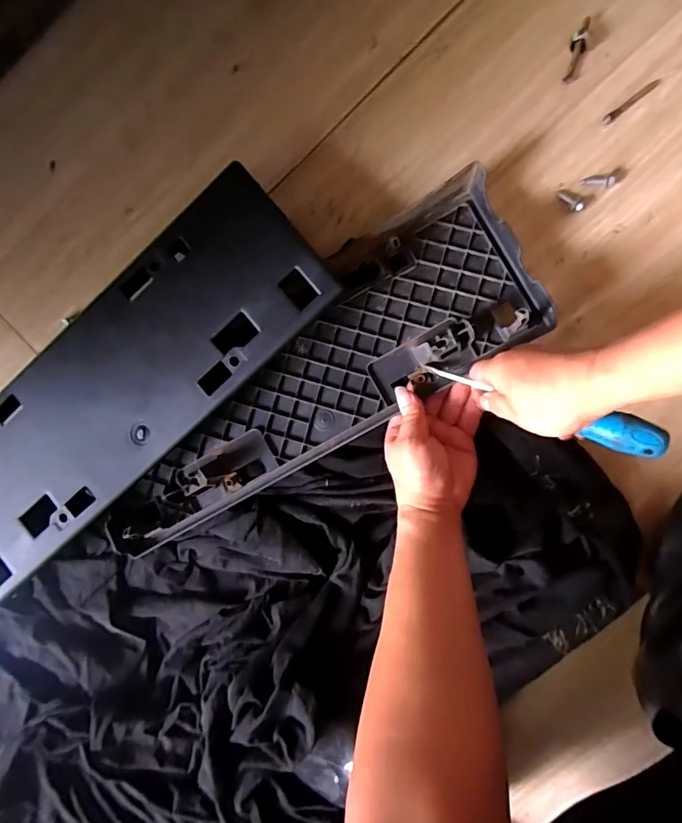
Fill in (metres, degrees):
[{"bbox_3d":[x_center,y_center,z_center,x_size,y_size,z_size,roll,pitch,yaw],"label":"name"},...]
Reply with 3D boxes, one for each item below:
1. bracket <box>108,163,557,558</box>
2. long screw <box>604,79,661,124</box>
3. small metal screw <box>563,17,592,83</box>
[{"bbox_3d":[-0.023,-0.022,0.441,0.451,0.056,0.153,-38,95,4],"label":"bracket"},{"bbox_3d":[0.271,-0.288,0.435,0.057,0.004,0.009,-34,96,6],"label":"long screw"},{"bbox_3d":[0.220,-0.338,0.435,0.014,0.013,0.053,19,99,-1],"label":"small metal screw"}]

